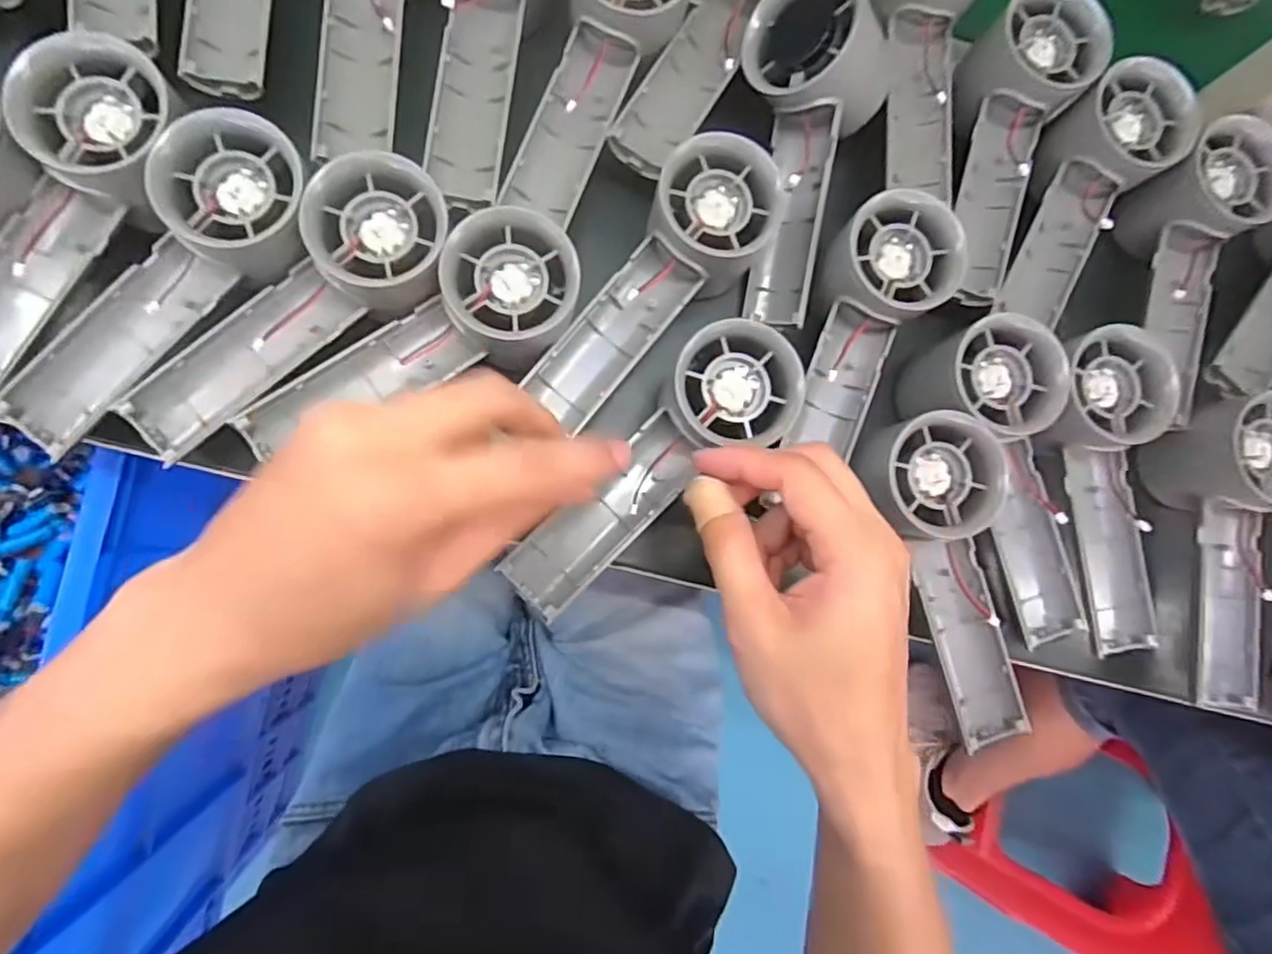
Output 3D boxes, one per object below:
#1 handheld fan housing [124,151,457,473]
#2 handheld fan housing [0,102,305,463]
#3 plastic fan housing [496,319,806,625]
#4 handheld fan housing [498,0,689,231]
[{"bbox_3d":[-0.147,-0.070,0.273,0.157,0.027,0.055,-41,92,4],"label":"handheld fan housing"},{"bbox_3d":[-0.198,-0.079,0.265,0.057,0.025,0.157,41,93,-3],"label":"handheld fan housing"},{"bbox_3d":[0.009,-0.003,0.290,0.053,0.031,0.159,44,91,-3],"label":"plastic fan housing"},{"bbox_3d":[-0.020,-0.190,0.300,0.051,0.024,0.139,23,97,-6],"label":"handheld fan housing"}]

